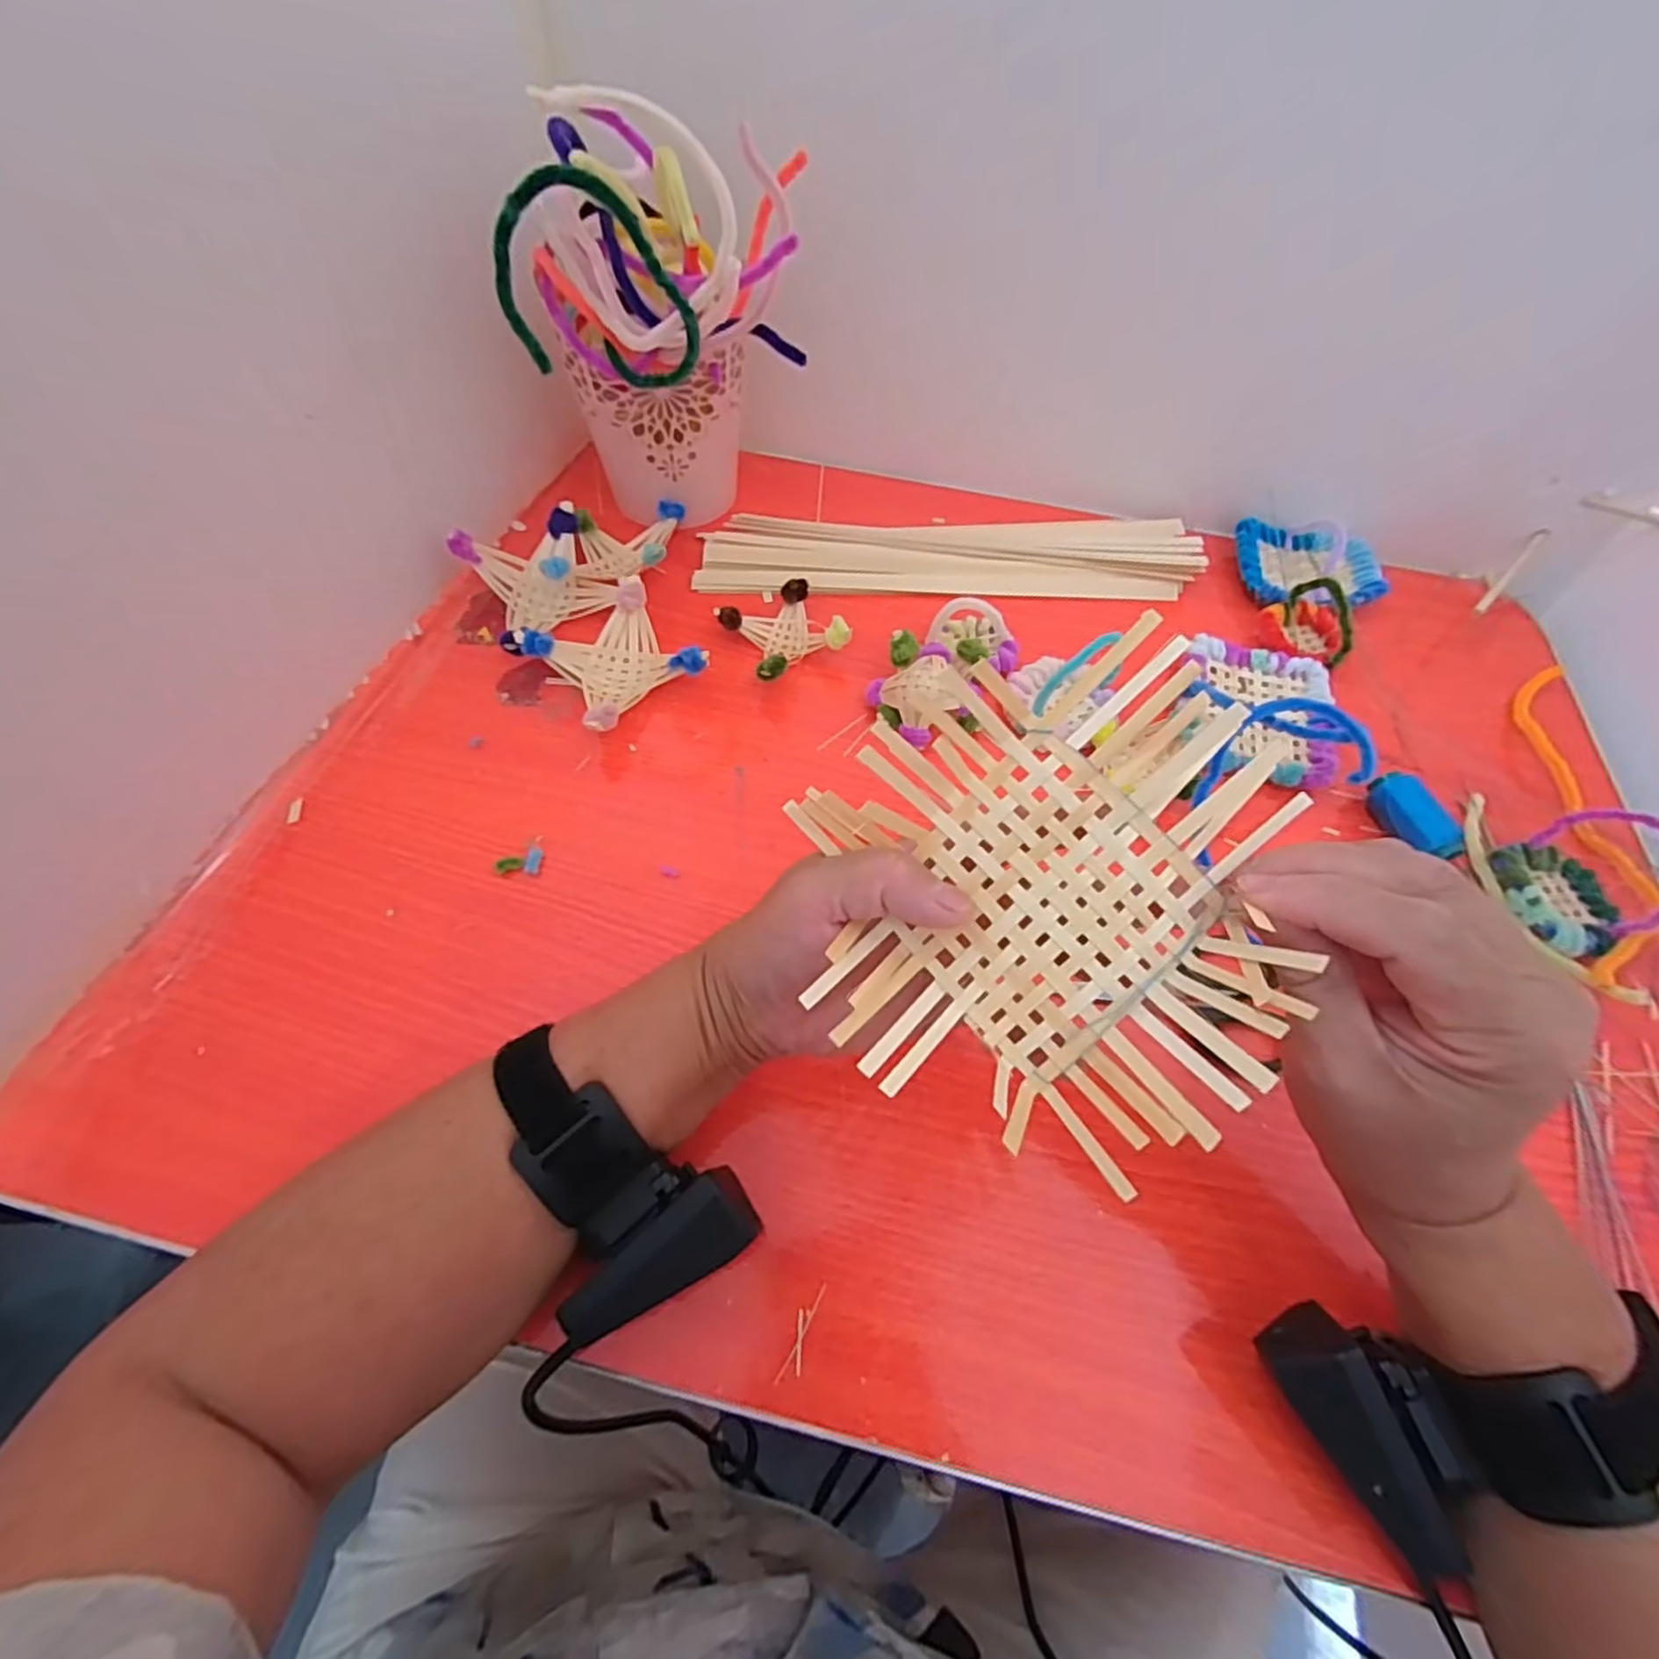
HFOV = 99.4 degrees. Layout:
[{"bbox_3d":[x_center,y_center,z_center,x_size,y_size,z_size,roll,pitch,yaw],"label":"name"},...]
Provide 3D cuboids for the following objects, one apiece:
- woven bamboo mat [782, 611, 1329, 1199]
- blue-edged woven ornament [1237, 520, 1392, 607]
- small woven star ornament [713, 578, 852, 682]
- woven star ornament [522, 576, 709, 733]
[{"bbox_3d":[0.073,0.020,0.222,0.153,0.029,0.150,-37,82,7],"label":"woven bamboo mat"},{"bbox_3d":[0.354,-0.201,0.519,0.101,0.033,0.093,-3,59,-4],"label":"blue-edged woven ornament"},{"bbox_3d":[-0.029,-0.126,0.457,0.065,0.027,0.067,-25,63,-17],"label":"small woven star ornament"},{"bbox_3d":[-0.130,-0.104,0.433,0.086,0.035,0.089,-36,67,-22],"label":"woven star ornament"}]

